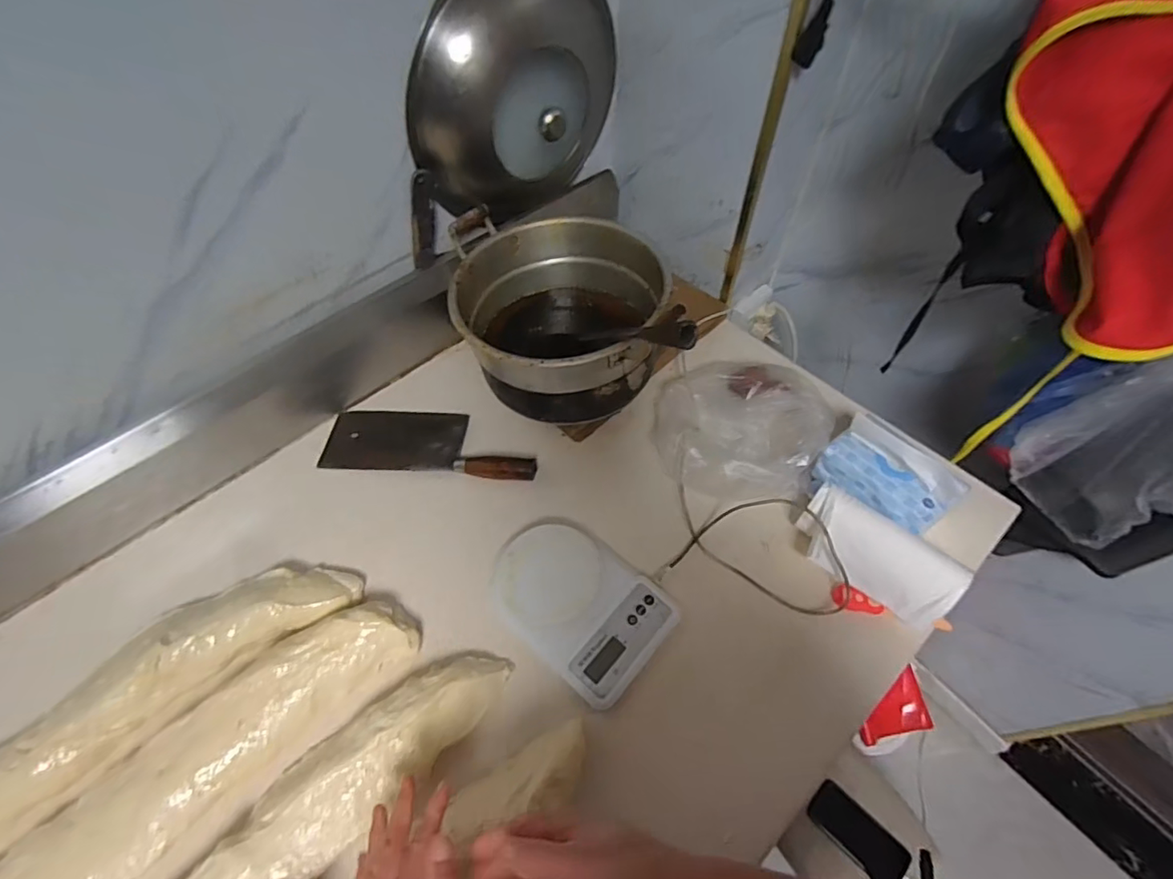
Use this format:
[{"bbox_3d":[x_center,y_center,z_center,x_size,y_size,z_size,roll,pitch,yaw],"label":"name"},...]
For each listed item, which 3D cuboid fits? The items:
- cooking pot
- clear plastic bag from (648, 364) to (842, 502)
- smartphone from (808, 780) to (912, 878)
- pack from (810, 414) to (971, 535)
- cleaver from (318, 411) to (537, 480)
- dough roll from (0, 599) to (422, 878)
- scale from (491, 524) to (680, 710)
[{"bbox_3d":[-0.036,-0.161,0.778,0.260,0.190,0.286,0,57,0],"label":"cooking pot"},{"bbox_3d":[0.198,-0.025,0.750,0.202,0.088,0.229,-6,57,-3],"label":"clear plastic bag"},{"bbox_3d":[0.471,0.685,0.977,0.160,0.012,0.077,38,81,30],"label":"smartphone"},{"bbox_3d":[0.350,0.049,0.667,0.137,0.026,0.104,44,110,30],"label":"pack"},{"bbox_3d":[-0.213,0.003,0.771,0.289,0.022,0.101,4,57,3],"label":"cleaver"},{"bbox_3d":[-0.438,0.376,0.516,0.638,0.059,0.114,-36,63,-21],"label":"dough roll"},{"bbox_3d":[-0.011,0.180,0.633,0.198,0.032,0.138,36,64,21],"label":"scale"}]

